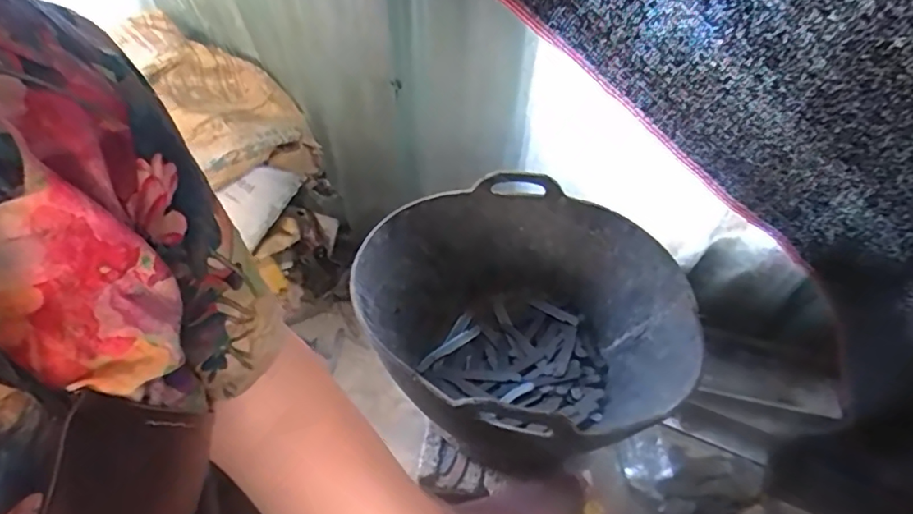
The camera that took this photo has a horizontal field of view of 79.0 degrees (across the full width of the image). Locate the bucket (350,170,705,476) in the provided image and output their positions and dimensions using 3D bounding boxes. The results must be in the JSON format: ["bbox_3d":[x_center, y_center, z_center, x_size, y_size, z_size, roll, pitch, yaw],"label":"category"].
[{"bbox_3d":[0.081,0.088,0.755,0.378,0.213,0.391,1,51,-1],"label":"bucket"}]

